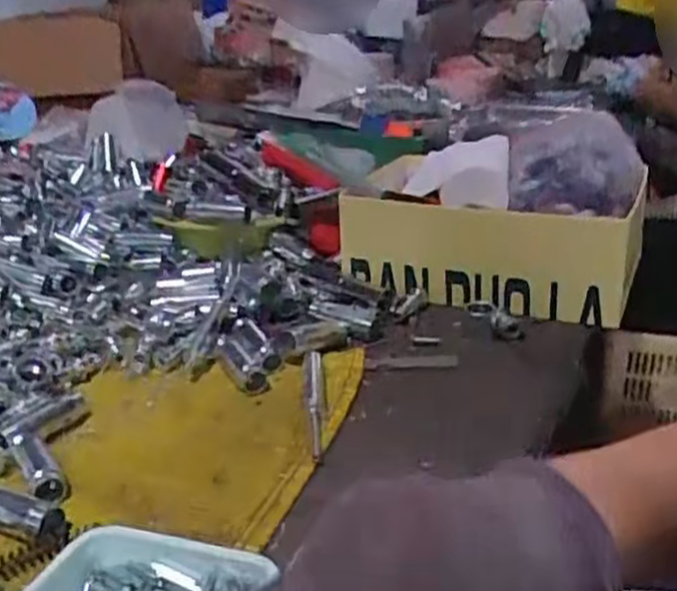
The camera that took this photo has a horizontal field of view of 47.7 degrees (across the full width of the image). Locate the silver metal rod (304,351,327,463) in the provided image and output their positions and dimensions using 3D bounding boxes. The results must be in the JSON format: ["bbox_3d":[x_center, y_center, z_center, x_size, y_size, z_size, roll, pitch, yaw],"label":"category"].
[{"bbox_3d":[-0.018,0.079,0.619,0.016,0.017,0.150,-3,24,-3],"label":"silver metal rod"}]

